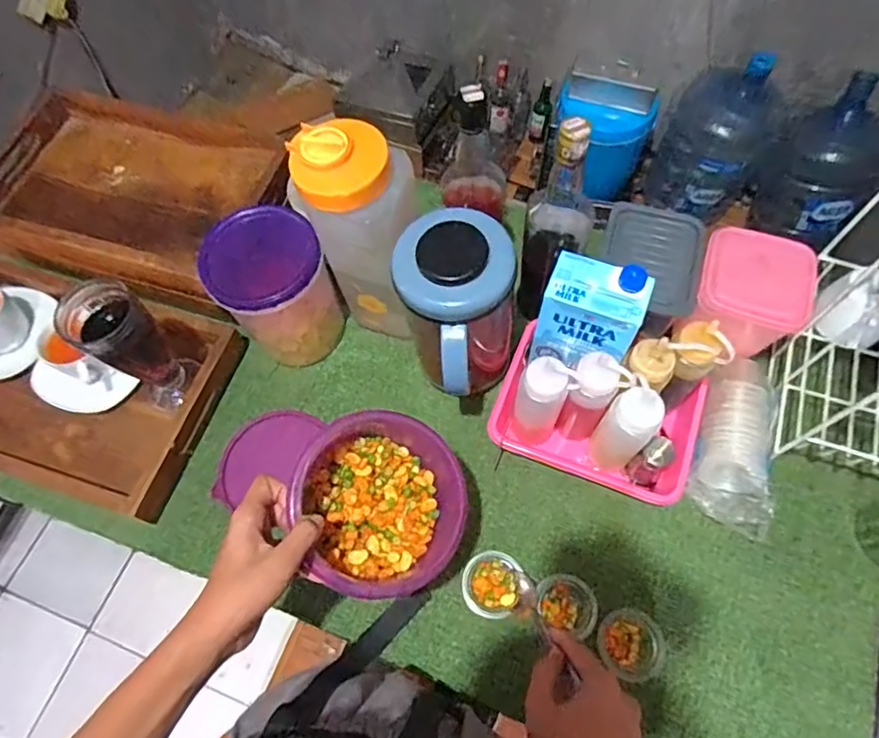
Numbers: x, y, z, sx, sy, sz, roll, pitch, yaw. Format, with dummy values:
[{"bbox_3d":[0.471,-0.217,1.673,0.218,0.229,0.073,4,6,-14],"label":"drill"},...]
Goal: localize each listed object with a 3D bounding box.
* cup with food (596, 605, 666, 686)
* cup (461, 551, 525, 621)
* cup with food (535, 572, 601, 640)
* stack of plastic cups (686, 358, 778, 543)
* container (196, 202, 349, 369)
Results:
[{"bbox_3d":[0.189,0.272,0.558,0.063,0.044,0.062,-1,66,2],"label":"cup with food"},{"bbox_3d":[0.053,0.226,0.583,0.056,0.049,0.062,15,67,9],"label":"cup"},{"bbox_3d":[0.131,0.242,0.578,0.059,0.044,0.053,22,68,12],"label":"cup with food"},{"bbox_3d":[0.329,0.083,0.623,0.072,0.068,0.186,11,67,7],"label":"stack of plastic cups"},{"bbox_3d":[-0.192,-0.093,0.672,0.126,0.165,0.118,-1,66,2],"label":"container"}]

